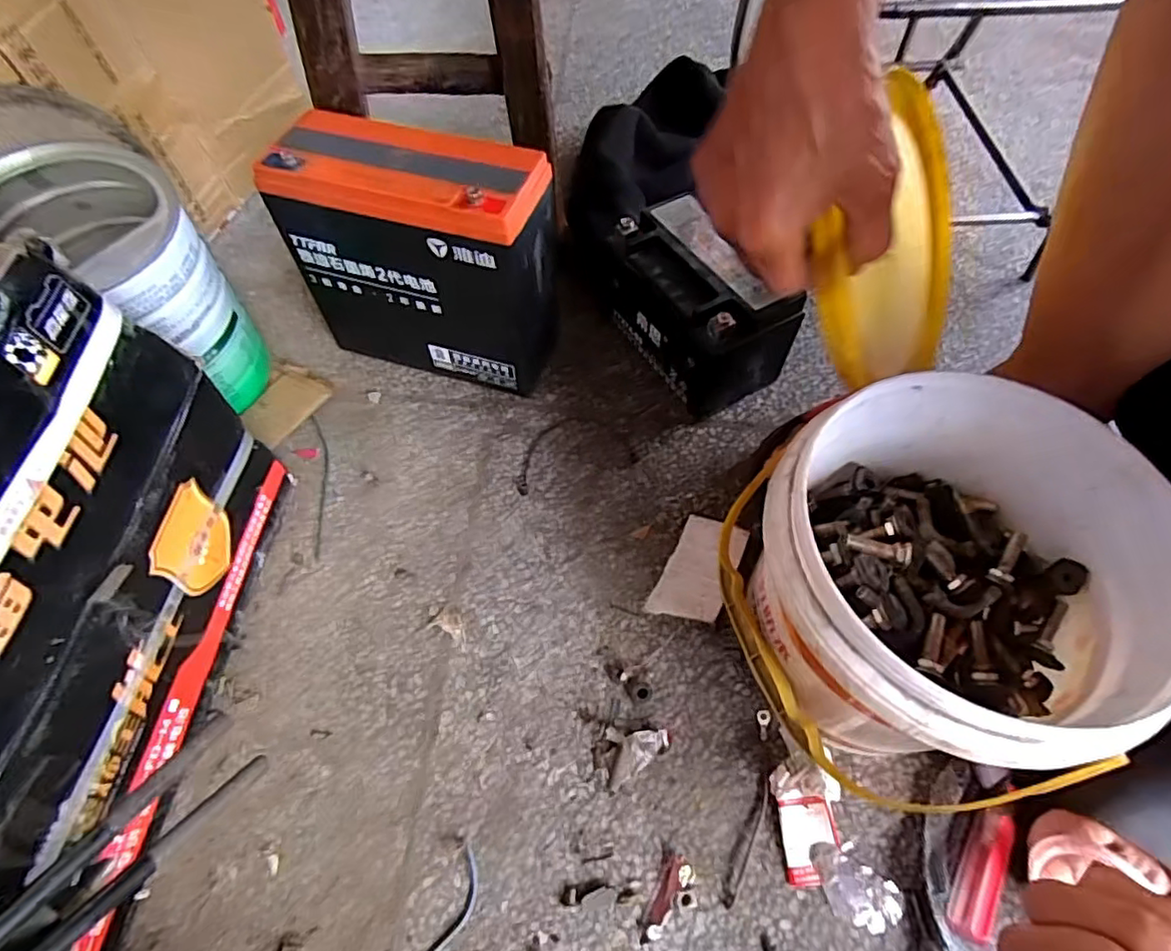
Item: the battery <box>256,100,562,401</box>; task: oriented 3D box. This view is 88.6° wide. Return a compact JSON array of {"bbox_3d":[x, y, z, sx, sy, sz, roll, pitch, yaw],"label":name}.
[{"bbox_3d":[-0.118,-0.158,0.459,0.184,0.175,0.074,16,61,10],"label":"battery"}]

